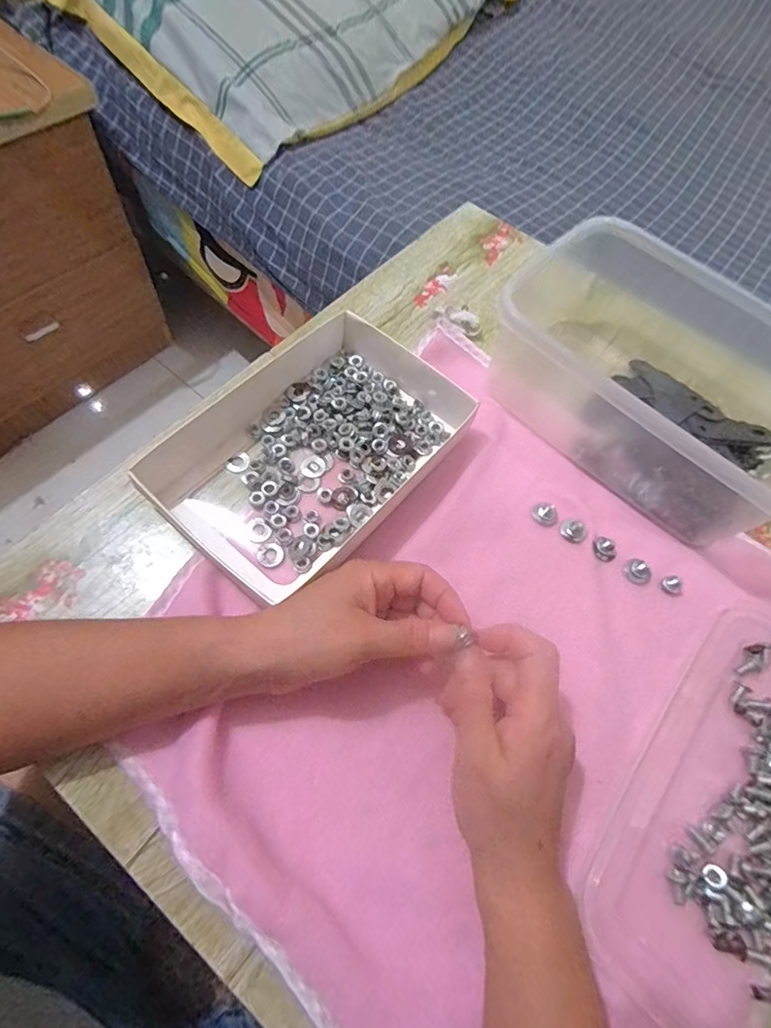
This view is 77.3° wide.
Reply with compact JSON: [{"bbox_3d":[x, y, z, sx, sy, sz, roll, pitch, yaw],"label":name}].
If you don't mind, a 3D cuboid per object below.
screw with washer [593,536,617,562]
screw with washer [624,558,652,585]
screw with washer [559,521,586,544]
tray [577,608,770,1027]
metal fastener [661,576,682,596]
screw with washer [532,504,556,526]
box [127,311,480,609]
[{"bbox_3d":[0.154,0.025,0.340,0.016,0.007,0.017,2,66,-5],"label":"screw with washer"},{"bbox_3d":[0.176,0.040,0.334,0.015,0.008,0.017,-41,76,-20],"label":"screw with washer"},{"bbox_3d":[0.133,0.012,0.342,0.017,0.010,0.013,32,67,9],"label":"screw with washer"},{"bbox_3d":[0.230,0.182,0.271,0.170,0.014,0.232,38,68,11],"label":"tray"},{"bbox_3d":[0.198,0.048,0.331,0.010,0.010,0.012,-20,69,-14],"label":"metal fastener"},{"bbox_3d":[0.116,0.000,0.349,0.017,0.007,0.014,41,68,12],"label":"screw with washer"},{"bbox_3d":[-0.049,-0.050,0.350,0.149,0.037,0.212,38,68,11],"label":"box"}]

